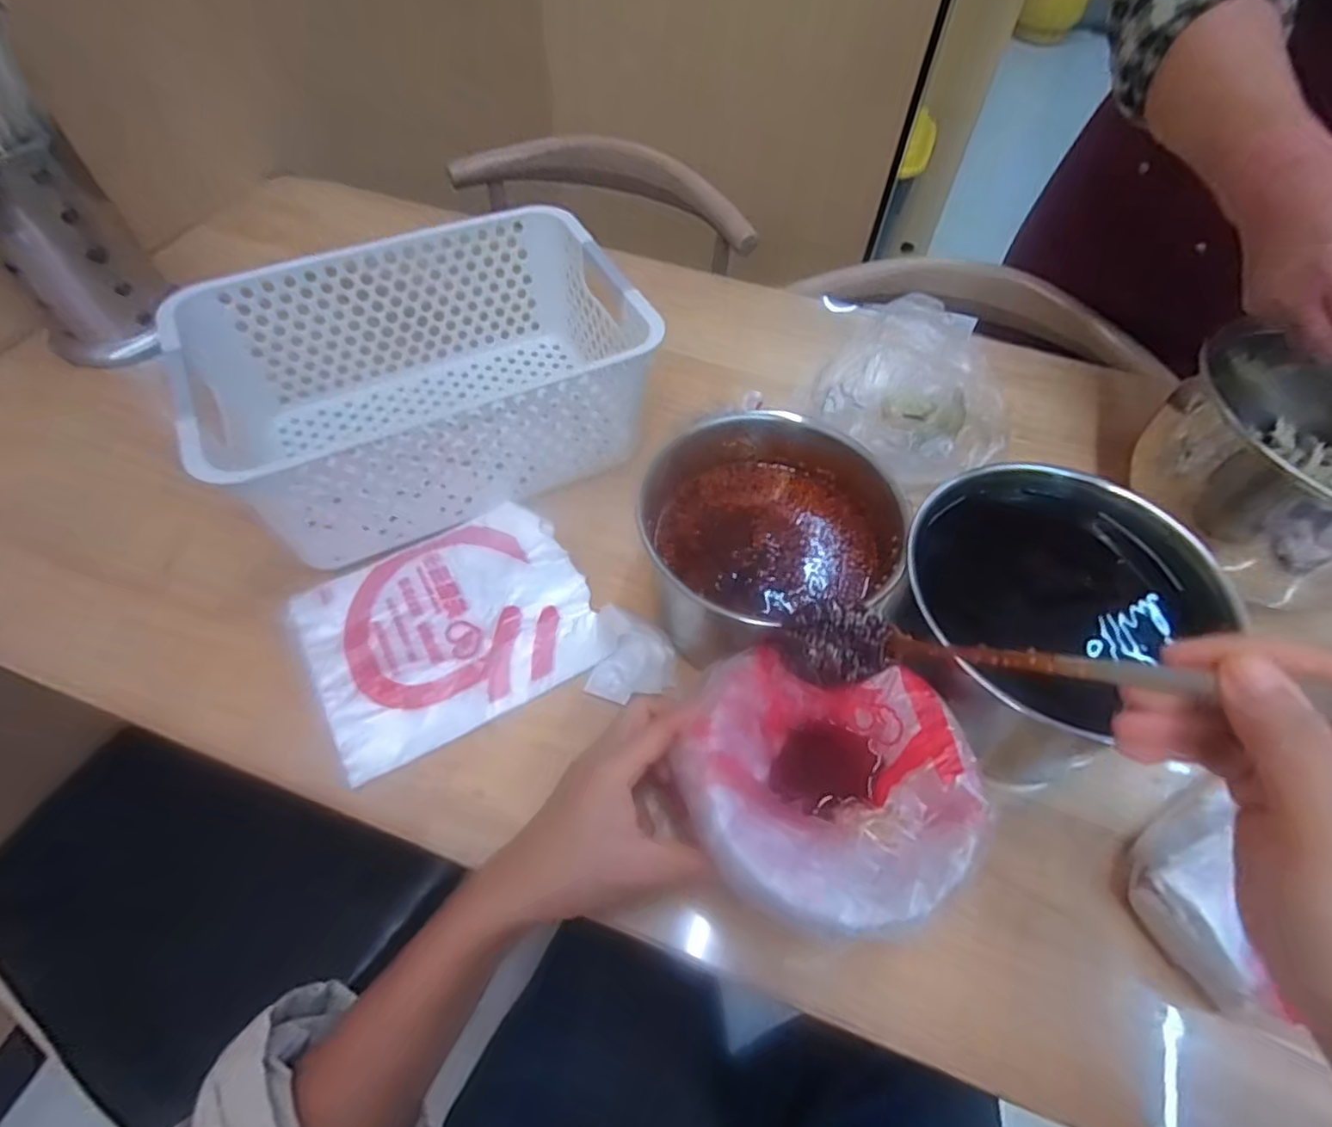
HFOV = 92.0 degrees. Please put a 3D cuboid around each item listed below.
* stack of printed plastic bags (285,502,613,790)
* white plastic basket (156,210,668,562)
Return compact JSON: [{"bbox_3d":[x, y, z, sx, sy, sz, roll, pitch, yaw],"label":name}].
[{"bbox_3d":[-0.146,0.040,0.438,0.180,0.012,0.145,-26,61,-18],"label":"stack of printed plastic bags"},{"bbox_3d":[-0.176,-0.140,0.487,0.306,0.112,0.206,-22,60,-15],"label":"white plastic basket"}]

